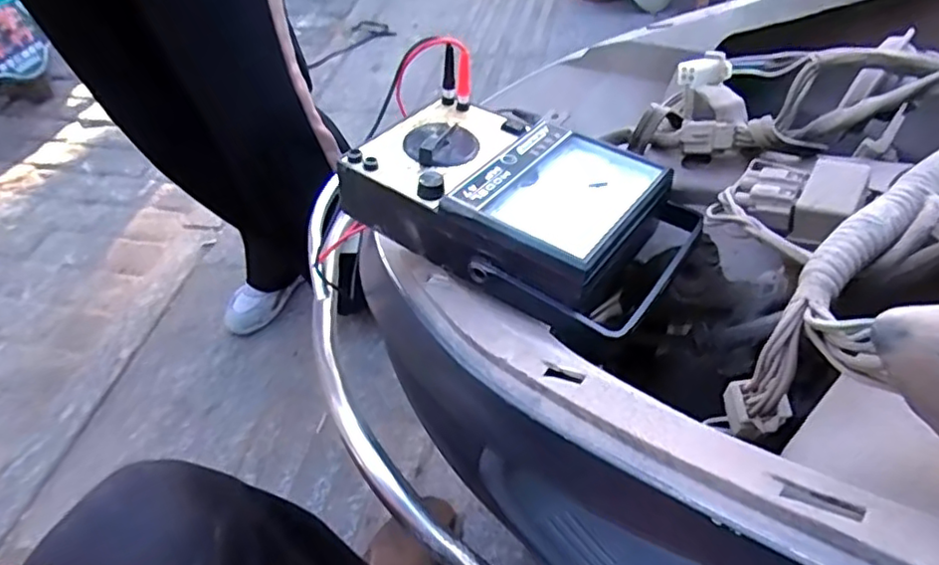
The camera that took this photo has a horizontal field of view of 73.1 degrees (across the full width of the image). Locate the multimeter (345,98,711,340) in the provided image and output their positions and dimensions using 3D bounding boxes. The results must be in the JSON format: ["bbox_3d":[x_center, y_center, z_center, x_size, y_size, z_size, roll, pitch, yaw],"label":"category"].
[{"bbox_3d":[0.026,-0.050,0.363,0.184,0.047,0.125,24,56,28],"label":"multimeter"}]

